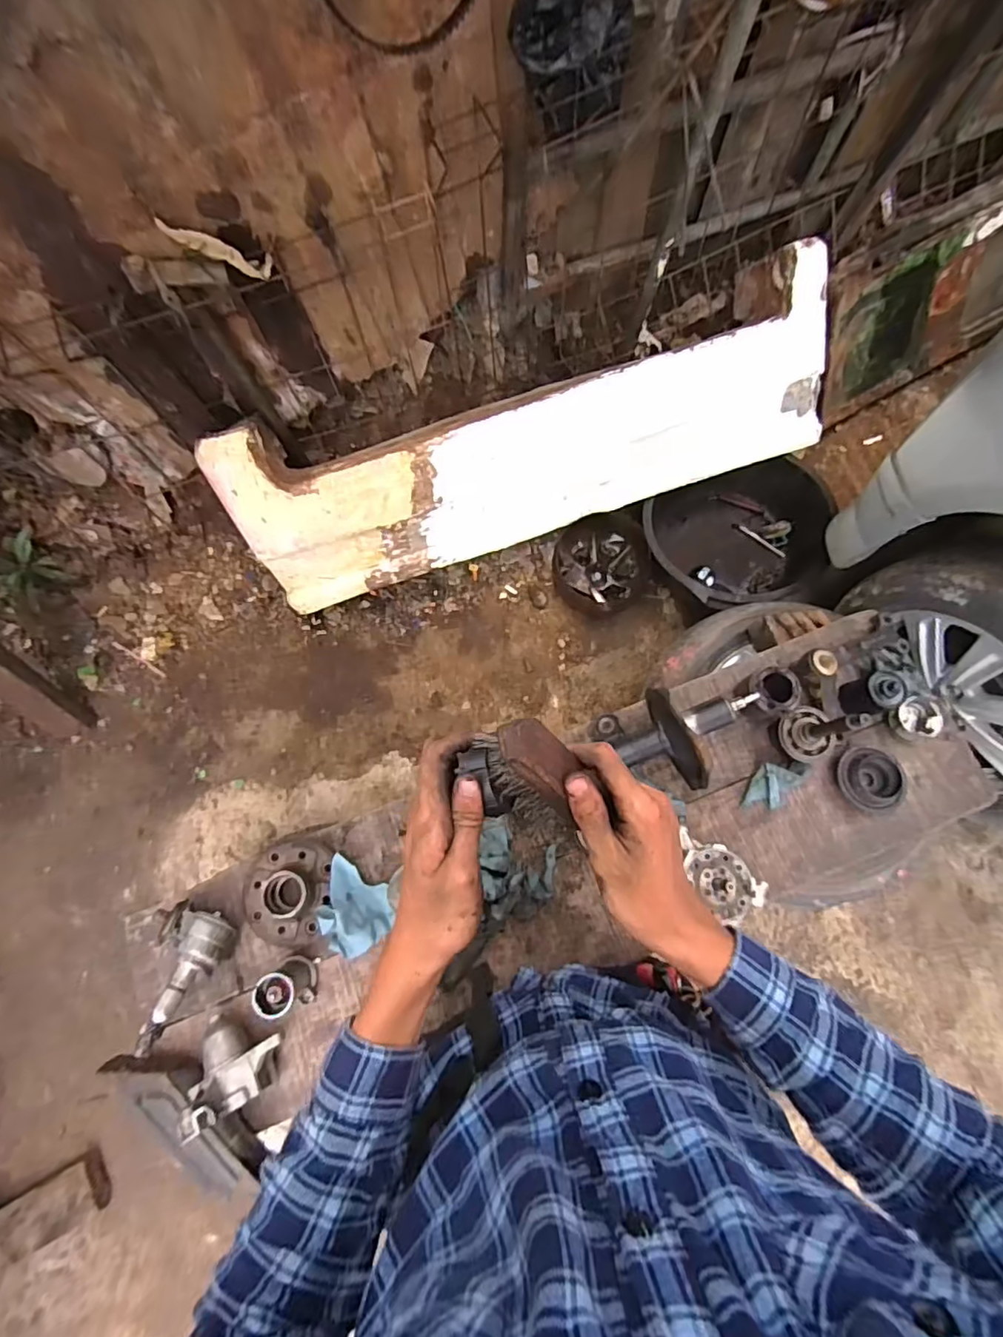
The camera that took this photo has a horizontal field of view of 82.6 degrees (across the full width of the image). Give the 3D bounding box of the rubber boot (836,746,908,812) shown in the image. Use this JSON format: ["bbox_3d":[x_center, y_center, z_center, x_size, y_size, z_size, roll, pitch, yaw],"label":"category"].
[{"bbox_3d":[0.570,0.169,0.876,0.103,0.034,0.097,-11,70,-2],"label":"rubber boot"}]

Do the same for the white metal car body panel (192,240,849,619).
[{"bbox_3d":[0.089,-0.501,1.295,1.396,0.448,0.130,-18,45,-5],"label":"white metal car body panel"}]

